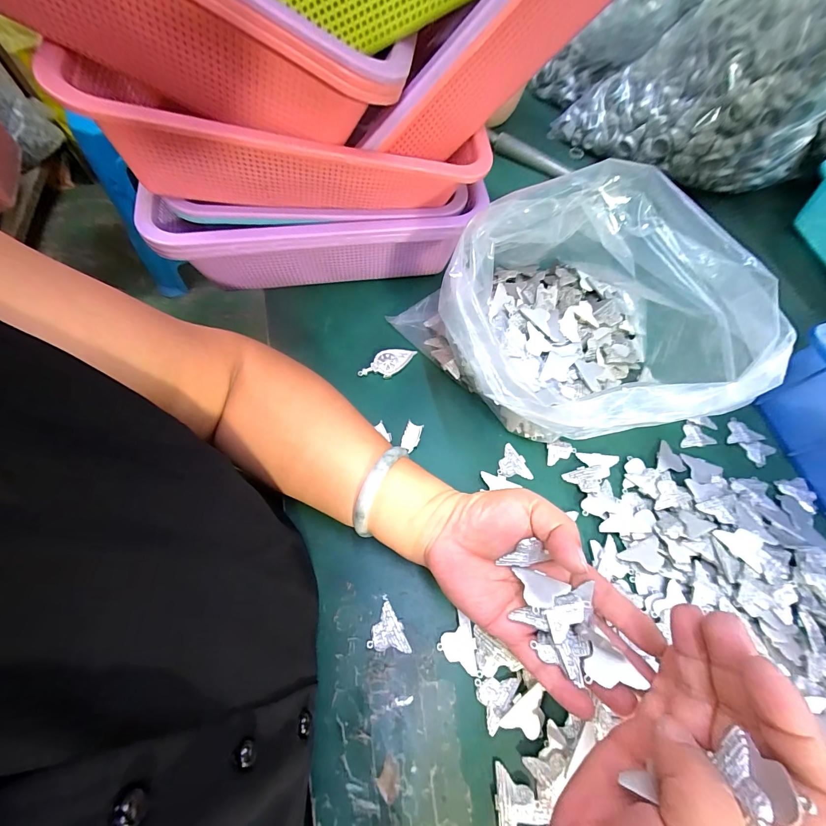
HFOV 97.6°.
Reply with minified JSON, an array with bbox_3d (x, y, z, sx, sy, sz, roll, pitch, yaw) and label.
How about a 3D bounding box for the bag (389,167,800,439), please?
[{"bbox_3d":[0.138,-0.086,0.299,0.233,0.158,0.237,-24,69,-14],"label":"bag"}]

